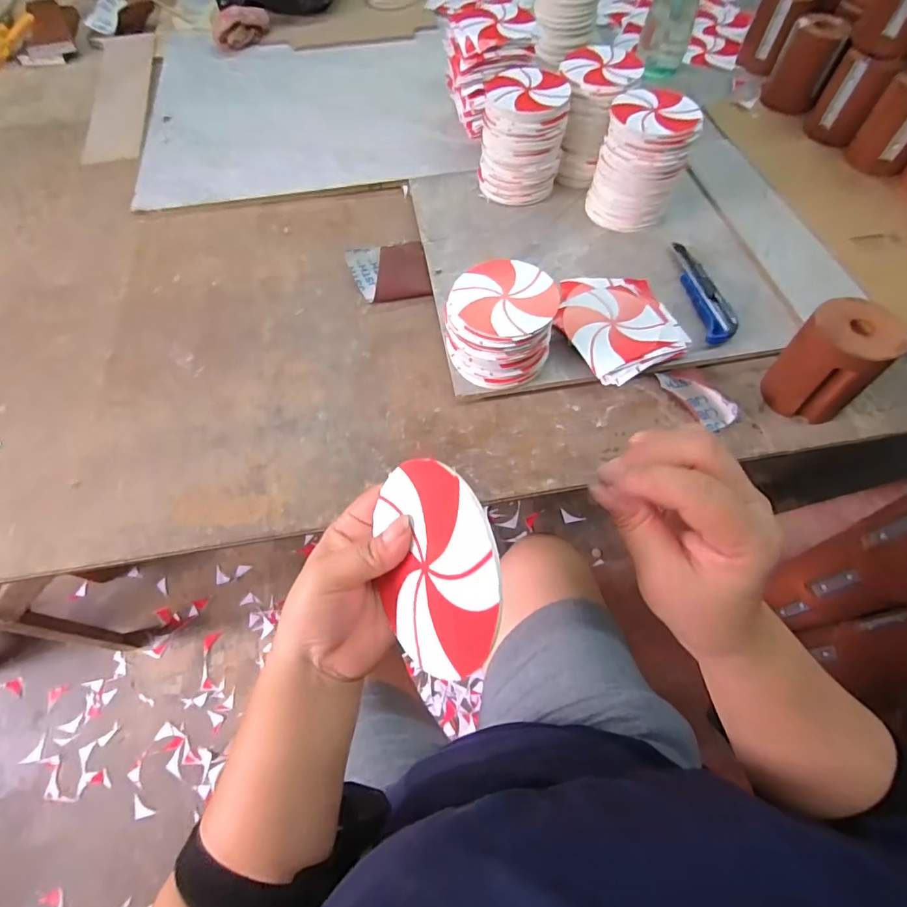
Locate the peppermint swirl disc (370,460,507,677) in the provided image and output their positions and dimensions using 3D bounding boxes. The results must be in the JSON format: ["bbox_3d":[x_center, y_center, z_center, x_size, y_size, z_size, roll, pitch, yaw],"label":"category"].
[{"bbox_3d":[-0.010,0.053,0.230,0.004,0.091,0.097,-3,80,-38],"label":"peppermint swirl disc"}]

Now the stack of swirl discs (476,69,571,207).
[{"bbox_3d":[0.091,-0.410,0.644,0.105,0.125,0.098,9,62,6],"label":"stack of swirl discs"}]

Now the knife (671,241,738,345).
[{"bbox_3d":[0.292,-0.197,0.576,0.034,0.018,0.169,-1,62,0],"label":"knife"}]

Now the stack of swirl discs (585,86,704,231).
[{"bbox_3d":[0.233,-0.361,0.614,0.101,0.125,0.108,20,64,11],"label":"stack of swirl discs"}]

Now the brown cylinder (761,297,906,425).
[{"bbox_3d":[0.369,-0.088,0.484,0.074,0.104,0.079,-39,68,-18],"label":"brown cylinder"}]

